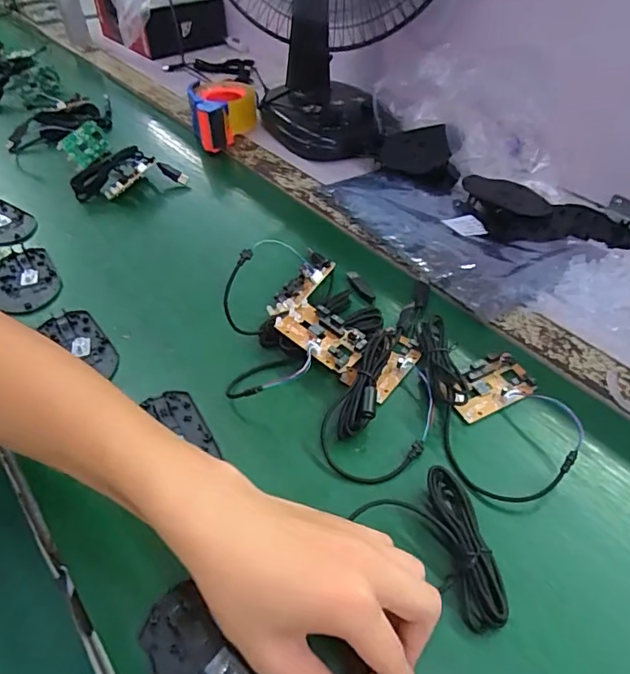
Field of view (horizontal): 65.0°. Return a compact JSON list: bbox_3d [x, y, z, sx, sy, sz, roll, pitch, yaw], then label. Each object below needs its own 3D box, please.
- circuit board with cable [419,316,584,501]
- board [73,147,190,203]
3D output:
[{"bbox_3d":[0.146,0.045,0.405,0.097,0.030,0.175,-6,46,-4],"label":"circuit board with cable"},{"bbox_3d":[-0.248,-0.213,0.655,0.136,0.045,0.057,-25,50,-21],"label":"board"}]

